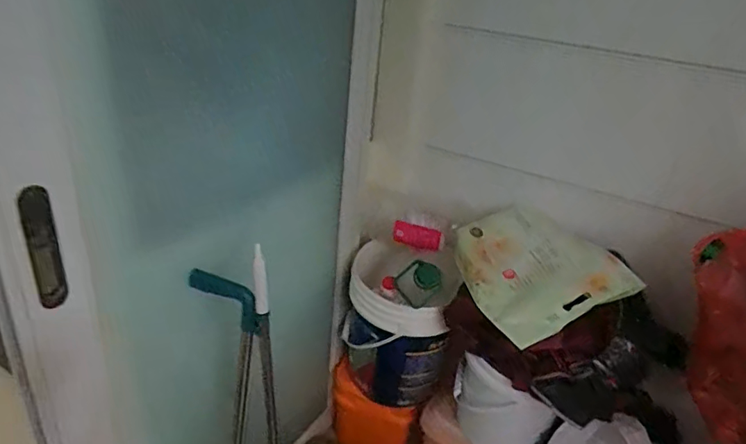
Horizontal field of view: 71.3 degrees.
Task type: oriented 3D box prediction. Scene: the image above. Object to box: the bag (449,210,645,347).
[{"bbox_3d":[0.340,0.094,1.111,0.324,0.071,0.320,-19,42,-12],"label":"bag"}]

